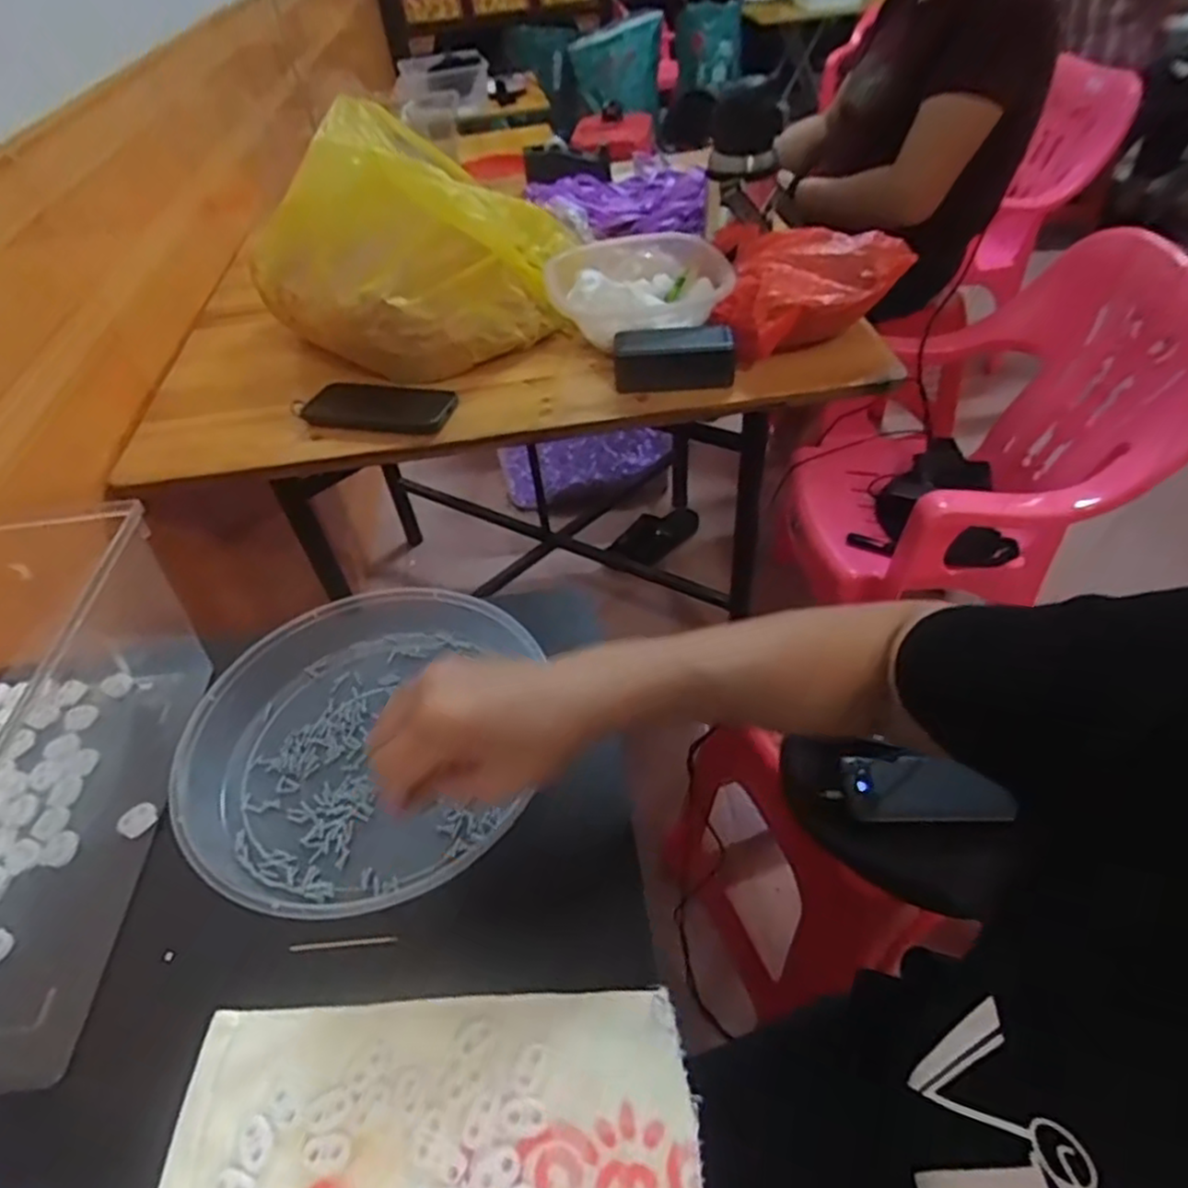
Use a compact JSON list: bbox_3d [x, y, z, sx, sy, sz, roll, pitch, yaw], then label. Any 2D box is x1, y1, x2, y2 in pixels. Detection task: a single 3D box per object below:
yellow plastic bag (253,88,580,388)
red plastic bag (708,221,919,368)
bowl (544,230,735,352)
[{"bbox_3d":[-0.200,-0.432,0.868,0.312,0.200,0.349,31,56,30],"label":"yellow plastic bag"},{"bbox_3d":[0.237,-0.341,0.798,0.202,0.083,0.186,5,47,10],"label":"red plastic bag"},{"bbox_3d":[0.049,-0.372,0.872,0.210,0.065,0.245,-14,47,-8],"label":"bowl"}]

